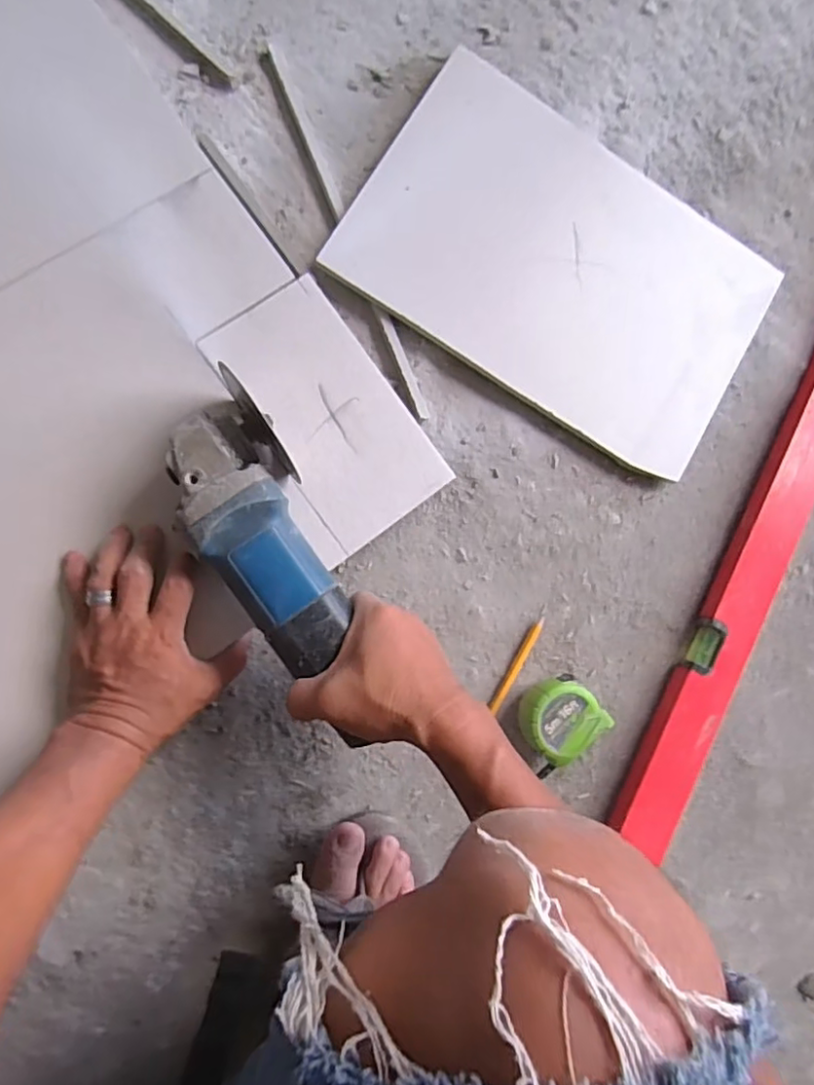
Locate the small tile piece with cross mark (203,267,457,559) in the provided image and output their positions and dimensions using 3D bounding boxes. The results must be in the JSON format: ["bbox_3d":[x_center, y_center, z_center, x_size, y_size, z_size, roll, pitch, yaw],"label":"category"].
[{"bbox_3d":[-0.062,-0.104,0.493,0.107,0.004,0.203,-36,94,-9],"label":"small tile piece with cross mark"}]

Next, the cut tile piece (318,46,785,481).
[{"bbox_3d":[0.145,-0.250,0.559,0.369,0.019,0.248,31,83,-5],"label":"cut tile piece"}]

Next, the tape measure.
[{"bbox_3d":[0.127,0.148,0.519,0.068,0.036,0.067,-37,92,-8],"label":"tape measure"}]

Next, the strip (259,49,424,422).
[{"bbox_3d":[-0.053,-0.270,0.535,0.016,0.007,0.349,-23,90,-8],"label":"strip"}]

